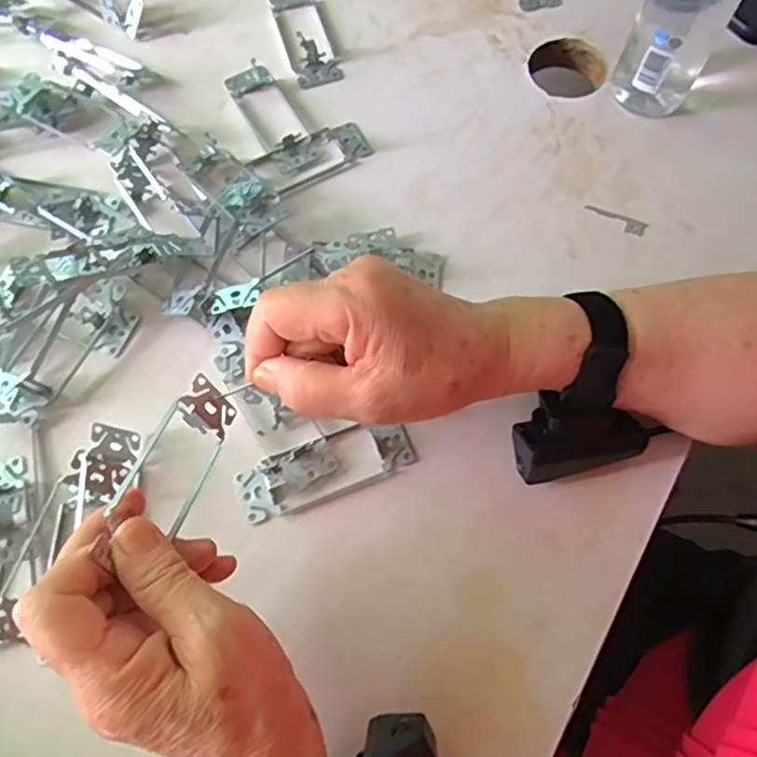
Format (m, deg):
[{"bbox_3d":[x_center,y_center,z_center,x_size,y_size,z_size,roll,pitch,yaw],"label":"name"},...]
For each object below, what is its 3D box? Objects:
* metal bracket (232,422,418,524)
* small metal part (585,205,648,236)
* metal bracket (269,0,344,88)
[{"bbox_3d":[-0.033,0.052,0.374,0.107,0.012,0.035,-20,71,-7],"label":"metal bracket"},{"bbox_3d":[0.166,-0.111,0.440,0.044,0.004,0.011,25,72,9],"label":"small metal part"},{"bbox_3d":[-0.060,-0.280,0.500,0.036,0.018,0.102,-17,71,-5],"label":"metal bracket"}]

